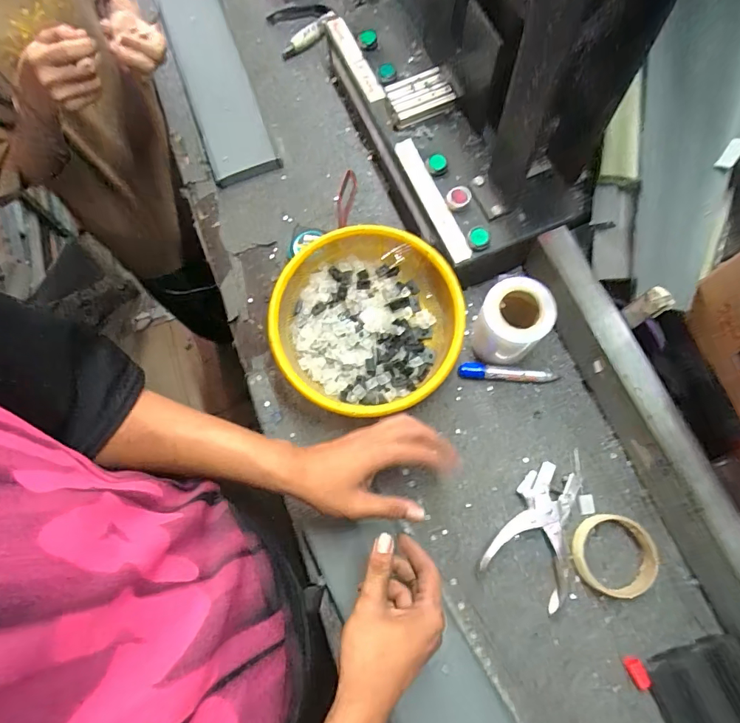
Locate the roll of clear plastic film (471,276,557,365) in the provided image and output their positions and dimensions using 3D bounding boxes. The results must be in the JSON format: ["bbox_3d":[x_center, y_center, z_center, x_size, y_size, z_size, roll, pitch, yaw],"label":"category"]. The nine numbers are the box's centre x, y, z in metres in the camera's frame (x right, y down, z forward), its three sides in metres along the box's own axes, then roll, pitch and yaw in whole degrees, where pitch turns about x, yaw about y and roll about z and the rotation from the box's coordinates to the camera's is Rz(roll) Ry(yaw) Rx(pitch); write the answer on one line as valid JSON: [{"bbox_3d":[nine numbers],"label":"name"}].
[{"bbox_3d":[0.172,-0.045,0.548,0.076,0.102,0.075,-1,73,2],"label":"roll of clear plastic film"}]

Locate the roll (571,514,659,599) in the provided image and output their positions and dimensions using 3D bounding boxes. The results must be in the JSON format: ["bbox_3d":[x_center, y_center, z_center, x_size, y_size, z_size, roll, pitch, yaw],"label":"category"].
[{"bbox_3d":[0.277,0.221,0.508,0.083,0.028,0.088,-1,73,2],"label":"roll"}]

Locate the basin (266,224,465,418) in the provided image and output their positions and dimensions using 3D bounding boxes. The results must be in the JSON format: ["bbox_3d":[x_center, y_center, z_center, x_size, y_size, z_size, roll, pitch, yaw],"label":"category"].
[{"bbox_3d":[-0.005,-0.051,0.558,0.223,0.076,0.231,-1,73,2],"label":"basin"}]

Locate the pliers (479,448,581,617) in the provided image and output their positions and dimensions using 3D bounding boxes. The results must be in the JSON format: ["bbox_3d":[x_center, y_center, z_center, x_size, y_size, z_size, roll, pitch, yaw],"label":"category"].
[{"bbox_3d":[0.209,0.187,0.529,0.098,0.016,0.172,25,76,9],"label":"pliers"}]

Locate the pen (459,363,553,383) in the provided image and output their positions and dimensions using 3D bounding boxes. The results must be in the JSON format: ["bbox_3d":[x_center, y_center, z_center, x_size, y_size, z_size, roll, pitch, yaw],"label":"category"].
[{"bbox_3d":[0.176,0.016,0.580,0.118,0.014,0.019,5,73,4],"label":"pen"}]

